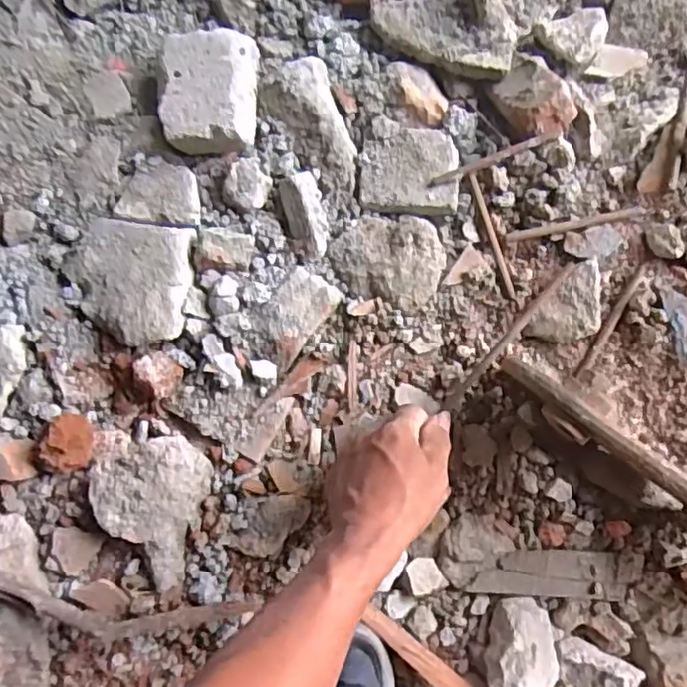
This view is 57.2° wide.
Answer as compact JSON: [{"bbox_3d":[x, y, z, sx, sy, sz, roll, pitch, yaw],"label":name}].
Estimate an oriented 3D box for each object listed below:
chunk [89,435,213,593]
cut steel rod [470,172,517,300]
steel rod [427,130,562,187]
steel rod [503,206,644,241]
[{"bbox_3d":[-0.142,0.126,0.500,0.087,0.030,0.110,-40,86,-1],"label":"chunk"},{"bbox_3d":[0.126,-0.091,0.528,0.007,0.004,0.109,-17,86,0],"label":"cut steel rod"},{"bbox_3d":[0.126,-0.155,0.527,0.114,0.010,0.009,-21,86,0],"label":"steel rod"},{"bbox_3d":[0.197,-0.101,0.532,0.117,0.009,0.009,-11,86,1],"label":"steel rod"}]

